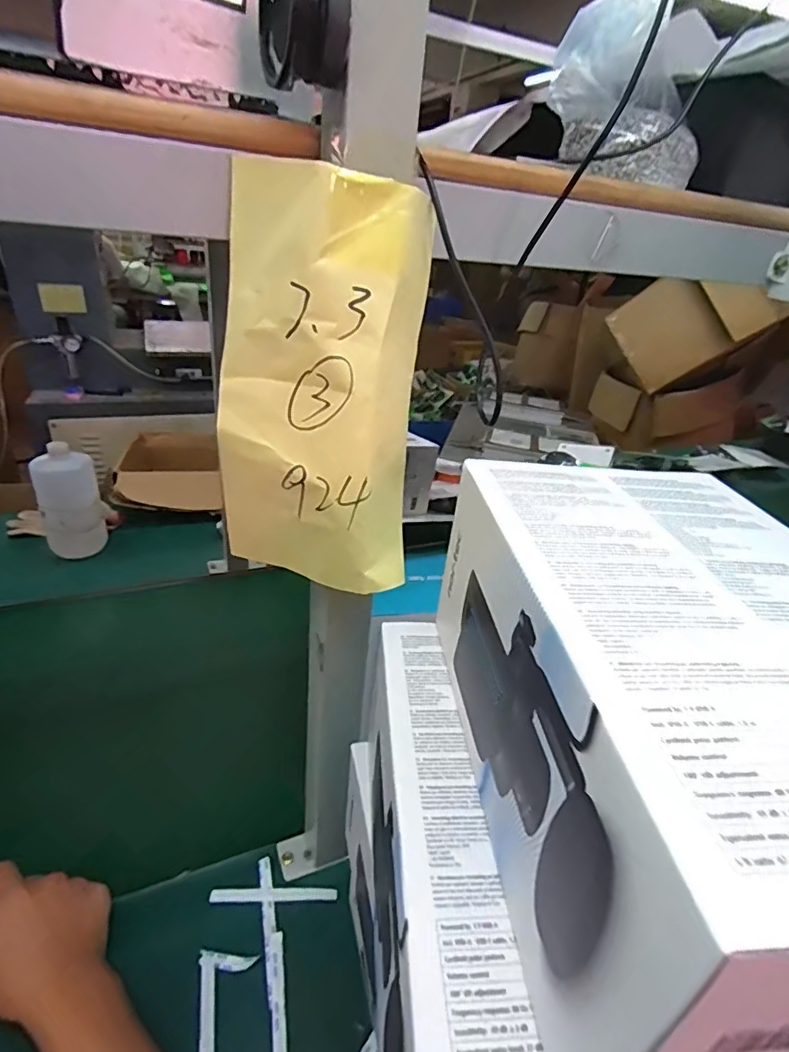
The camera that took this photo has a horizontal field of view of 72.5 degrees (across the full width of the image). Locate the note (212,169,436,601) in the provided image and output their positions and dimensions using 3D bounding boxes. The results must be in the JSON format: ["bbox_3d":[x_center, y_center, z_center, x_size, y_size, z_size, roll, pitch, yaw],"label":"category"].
[{"bbox_3d":[-0.044,-0.071,0.309,0.109,0.222,0.034,4,22,-3],"label":"note"}]

